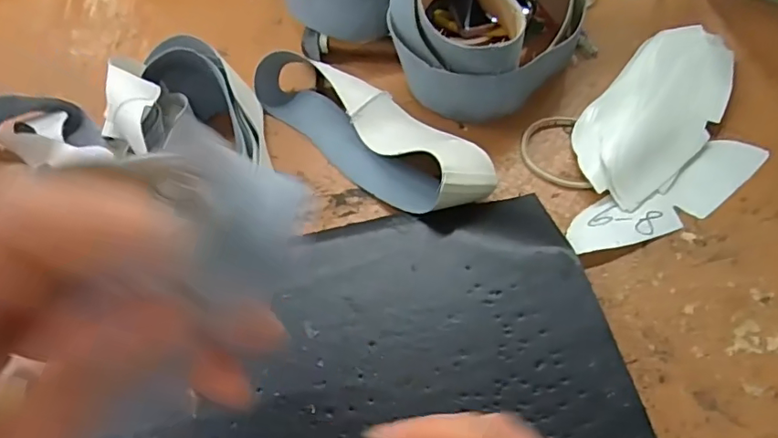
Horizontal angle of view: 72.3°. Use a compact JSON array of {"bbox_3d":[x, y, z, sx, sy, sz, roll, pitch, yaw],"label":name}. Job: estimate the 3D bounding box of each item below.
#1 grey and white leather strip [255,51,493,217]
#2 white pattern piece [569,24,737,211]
[{"bbox_3d":[-0.026,-0.096,0.502,0.275,0.063,0.087,38,68,26],"label":"grey and white leather strip"},{"bbox_3d":[0.248,-0.102,0.490,0.096,0.027,0.218,36,67,25],"label":"white pattern piece"}]

